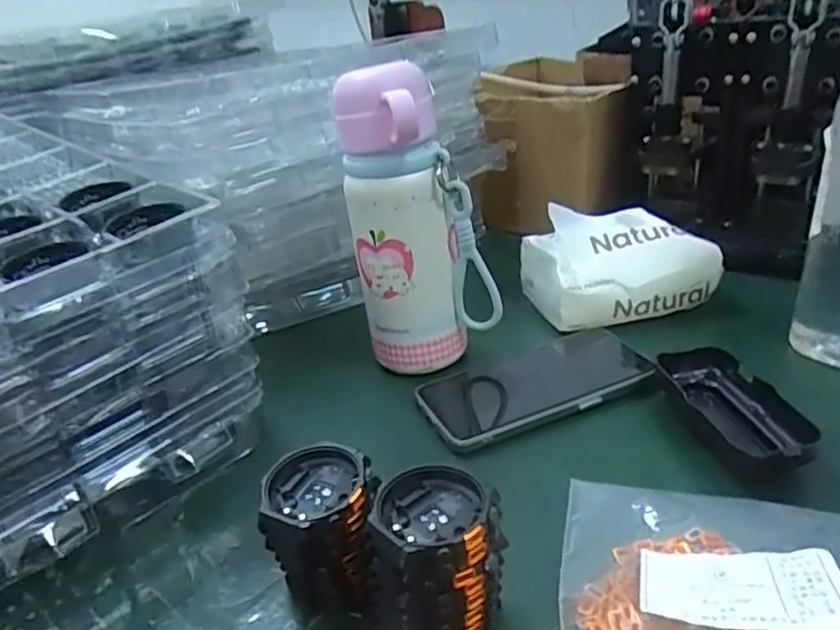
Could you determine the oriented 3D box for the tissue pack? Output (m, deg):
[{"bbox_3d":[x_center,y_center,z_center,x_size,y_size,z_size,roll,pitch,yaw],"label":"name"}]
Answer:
[{"bbox_3d":[0.167,-0.039,0.558,0.147,0.072,0.092,-8,27,-3],"label":"tissue pack"}]

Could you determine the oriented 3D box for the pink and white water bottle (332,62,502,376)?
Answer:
[{"bbox_3d":[-0.002,-0.058,0.468,0.086,0.211,0.067,-16,29,-19],"label":"pink and white water bottle"}]

